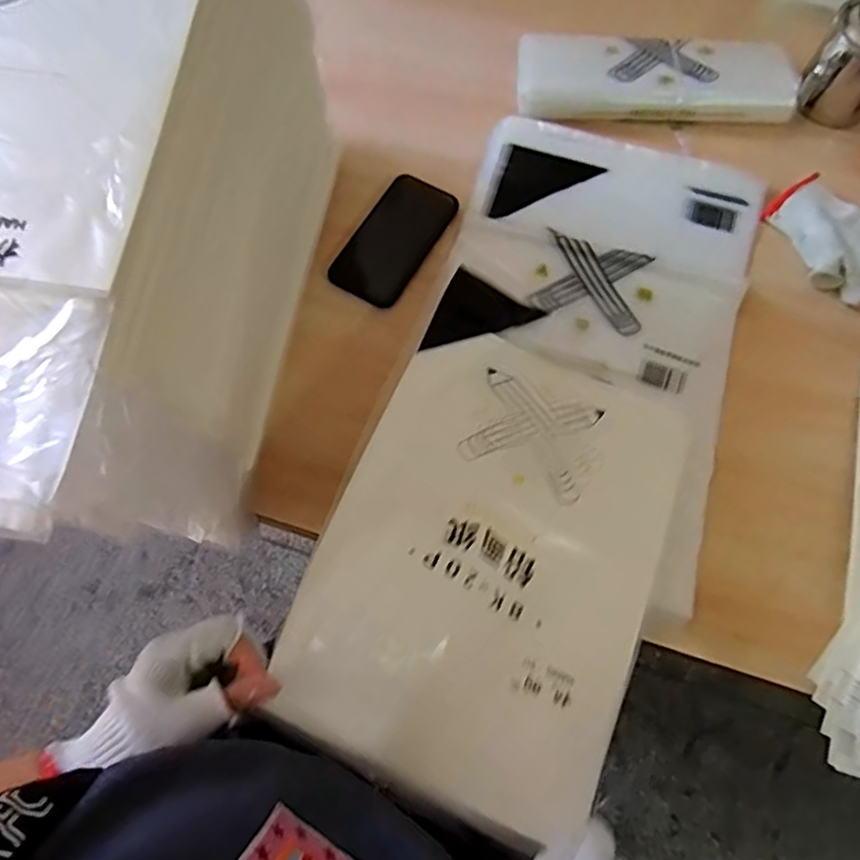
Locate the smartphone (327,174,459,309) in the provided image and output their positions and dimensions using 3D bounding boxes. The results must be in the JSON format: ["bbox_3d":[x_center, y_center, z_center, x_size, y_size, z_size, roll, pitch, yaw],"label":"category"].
[{"bbox_3d":[-0.037,-0.199,0.648,0.076,0.007,0.148,31,75,10],"label":"smartphone"}]

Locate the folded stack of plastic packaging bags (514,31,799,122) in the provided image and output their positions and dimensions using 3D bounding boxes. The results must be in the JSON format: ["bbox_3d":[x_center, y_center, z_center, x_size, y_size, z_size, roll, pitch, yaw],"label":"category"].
[{"bbox_3d":[0.244,-0.386,0.690,0.291,0.031,0.098,1,72,1],"label":"folded stack of plastic packaging bags"}]

